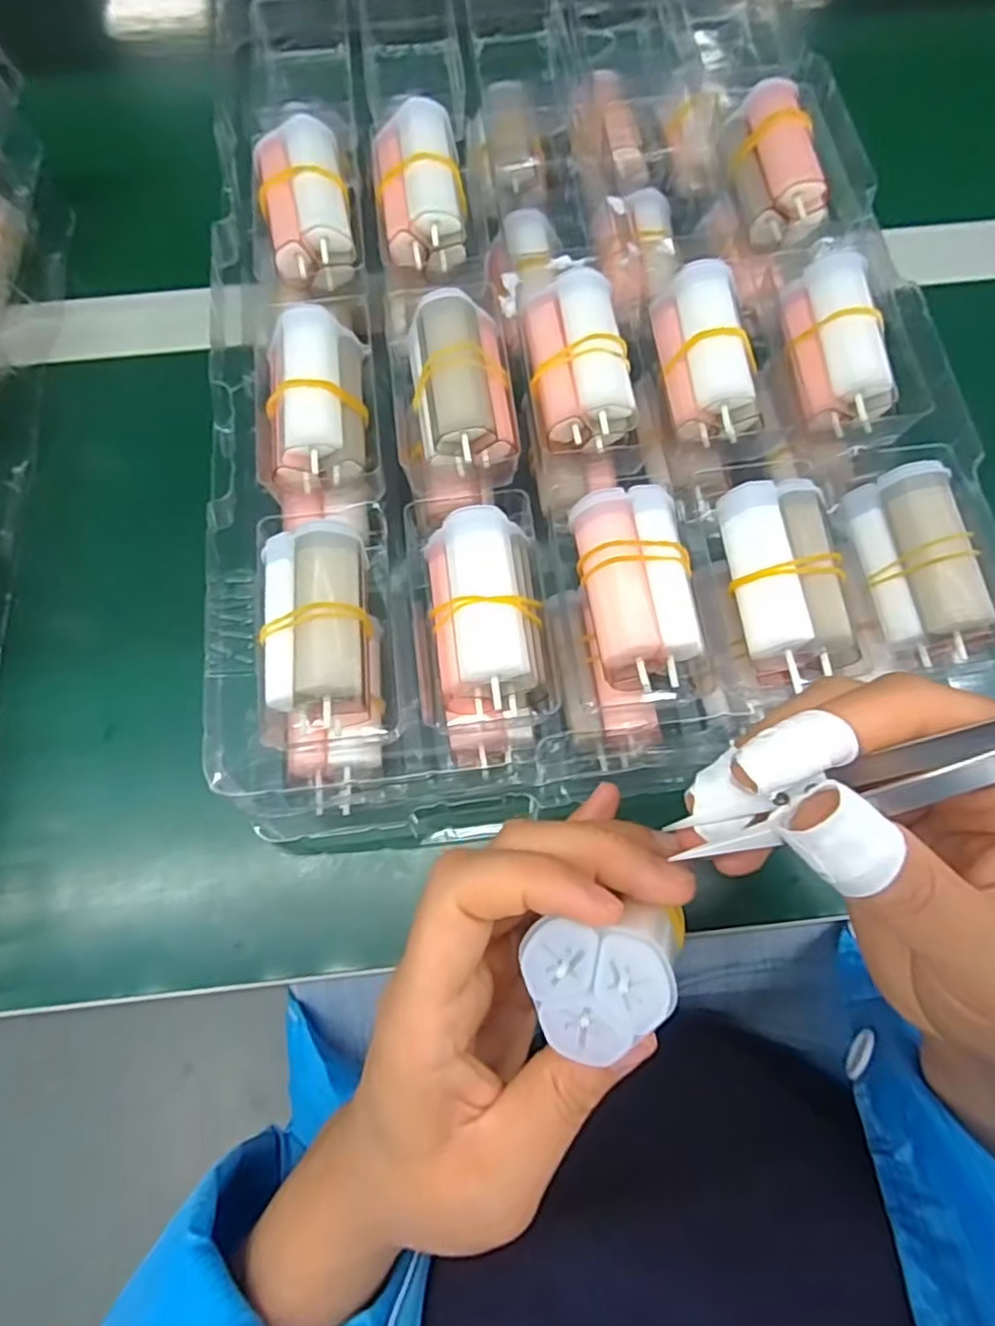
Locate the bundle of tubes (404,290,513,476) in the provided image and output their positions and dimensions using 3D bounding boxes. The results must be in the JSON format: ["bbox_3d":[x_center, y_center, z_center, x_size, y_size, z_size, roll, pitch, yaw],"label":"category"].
[{"bbox_3d":[-0.014,-0.107,0.260,0.036,0.026,0.064,-7,72,-1],"label":"bundle of tubes"}]

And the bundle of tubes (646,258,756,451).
[{"bbox_3d":[0.080,-0.122,0.263,0.029,0.023,0.065,-5,72,0],"label":"bundle of tubes"}]

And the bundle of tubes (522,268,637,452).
[{"bbox_3d":[0.031,-0.115,0.261,0.035,0.026,0.065,-9,72,-1],"label":"bundle of tubes"}]

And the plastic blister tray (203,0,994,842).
[{"bbox_3d":[0.019,-0.146,0.295,0.277,0.071,0.398,-8,72,-1],"label":"plastic blister tray"}]

